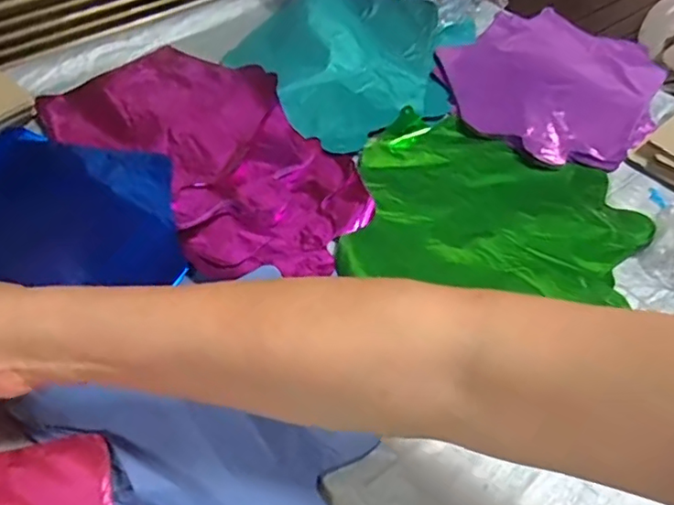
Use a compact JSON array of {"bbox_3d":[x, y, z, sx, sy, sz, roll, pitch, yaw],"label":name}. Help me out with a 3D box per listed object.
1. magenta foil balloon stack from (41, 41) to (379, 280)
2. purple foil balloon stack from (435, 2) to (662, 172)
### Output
[{"bbox_3d":[-0.121,-0.106,0.571,0.357,0.021,0.195,38,58,26],"label":"magenta foil balloon stack"},{"bbox_3d":[0.226,-0.189,0.635,0.228,0.020,0.216,36,57,24],"label":"purple foil balloon stack"}]

